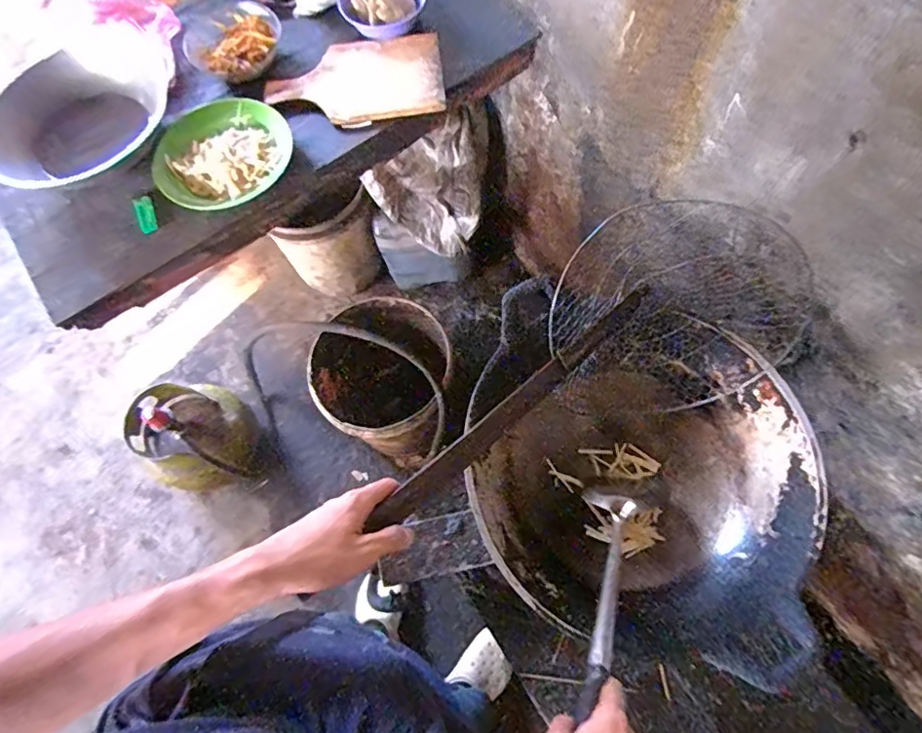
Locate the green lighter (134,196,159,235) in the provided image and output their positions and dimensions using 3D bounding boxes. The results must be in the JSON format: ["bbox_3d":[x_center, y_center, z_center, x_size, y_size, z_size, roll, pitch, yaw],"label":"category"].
[{"bbox_3d":[-0.494,-0.234,0.862,0.026,0.014,0.066,-23,71,-6],"label":"green lighter"}]

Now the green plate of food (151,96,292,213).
[{"bbox_3d":[-0.383,-0.345,0.868,0.211,0.032,0.215,-1,70,2],"label":"green plate of food"}]

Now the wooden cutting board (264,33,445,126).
[{"bbox_3d":[-0.177,-0.481,0.912,0.283,0.023,0.165,-3,70,1],"label":"wooden cutting board"}]

